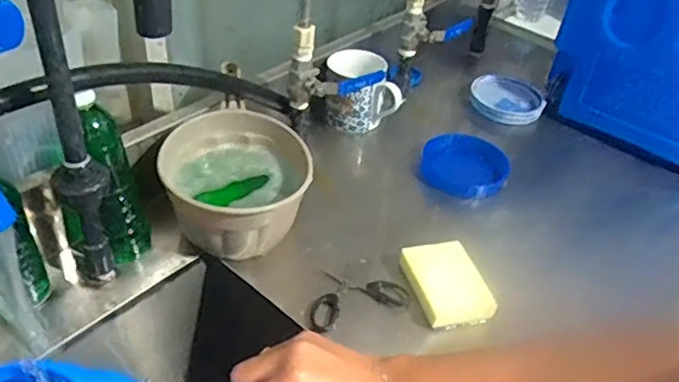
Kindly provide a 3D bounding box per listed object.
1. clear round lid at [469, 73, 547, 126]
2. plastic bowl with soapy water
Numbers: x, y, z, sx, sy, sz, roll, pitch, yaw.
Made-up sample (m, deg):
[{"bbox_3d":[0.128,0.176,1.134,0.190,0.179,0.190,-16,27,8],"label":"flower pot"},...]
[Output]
[{"bbox_3d":[0.285,-0.156,1.021,0.119,0.024,0.117,1,51,-1],"label":"clear round lid"},{"bbox_3d":[-0.124,-0.007,0.725,0.169,0.100,0.189,-11,42,-19],"label":"plastic bowl with soapy water"}]

